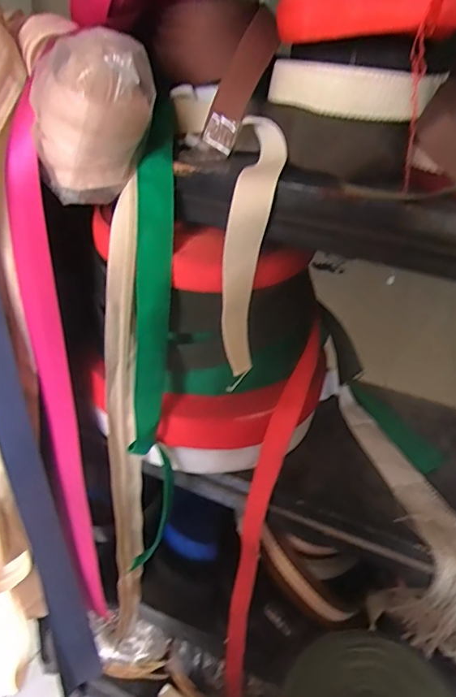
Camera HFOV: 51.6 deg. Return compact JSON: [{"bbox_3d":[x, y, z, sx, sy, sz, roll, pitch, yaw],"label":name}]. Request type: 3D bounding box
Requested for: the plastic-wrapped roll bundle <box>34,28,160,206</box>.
[{"bbox_3d":[-0.084,-0.140,0.297,0.072,0.094,0.055,-6,32,-19],"label":"plastic-wrapped roll bundle"}]

